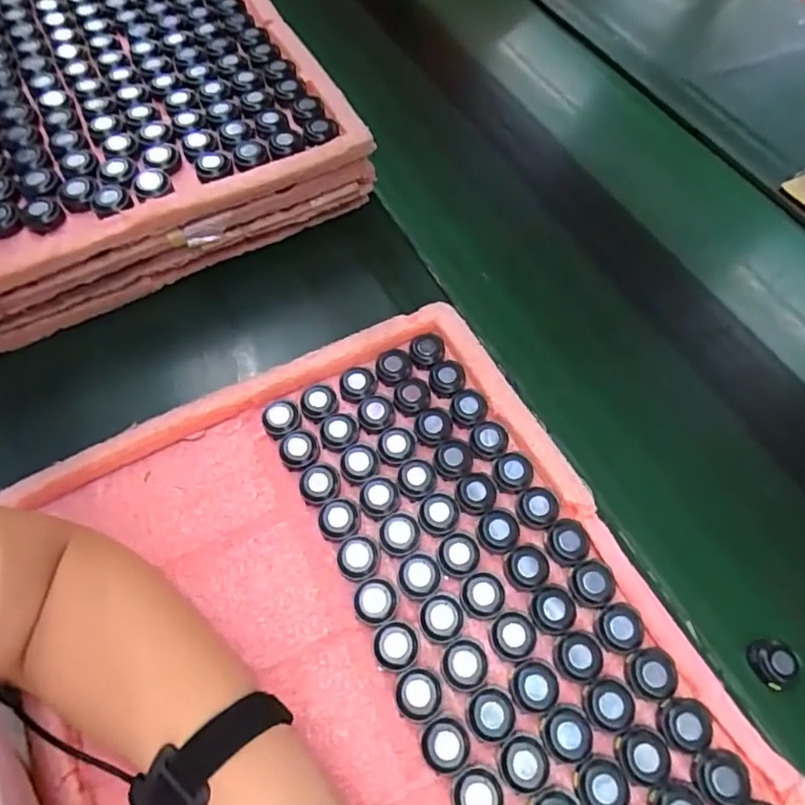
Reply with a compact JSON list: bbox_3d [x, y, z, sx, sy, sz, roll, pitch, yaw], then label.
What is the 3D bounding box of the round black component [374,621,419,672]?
[{"bbox_3d":[-0.004,0.154,0.354,0.027,0.015,0.027,1,59,-2],"label":"round black component"}]

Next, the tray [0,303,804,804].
[{"bbox_3d":[-0.003,0.180,0.342,0.378,0.033,0.481,-22,63,-15],"label":"tray"}]

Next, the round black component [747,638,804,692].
[{"bbox_3d":[0.248,0.174,0.373,0.028,0.012,0.029,1,59,-2],"label":"round black component"}]

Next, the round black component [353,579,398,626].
[{"bbox_3d":[-0.018,0.132,0.370,0.027,0.013,0.027,1,59,-2],"label":"round black component"}]

